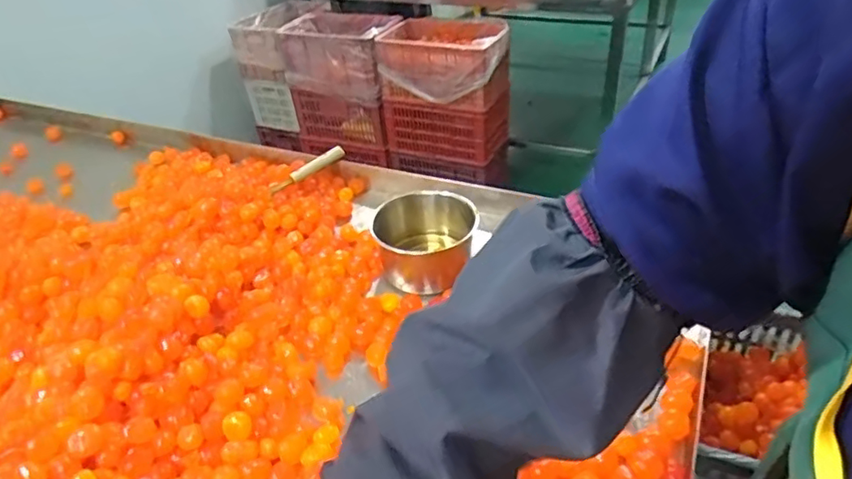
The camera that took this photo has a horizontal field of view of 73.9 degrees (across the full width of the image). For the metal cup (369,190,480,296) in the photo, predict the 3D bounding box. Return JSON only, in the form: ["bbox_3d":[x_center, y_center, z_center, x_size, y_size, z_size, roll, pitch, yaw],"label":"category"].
[{"bbox_3d":[0.000,-0.001,0.814,0.136,0.079,0.136,-3,37,2],"label":"metal cup"}]

